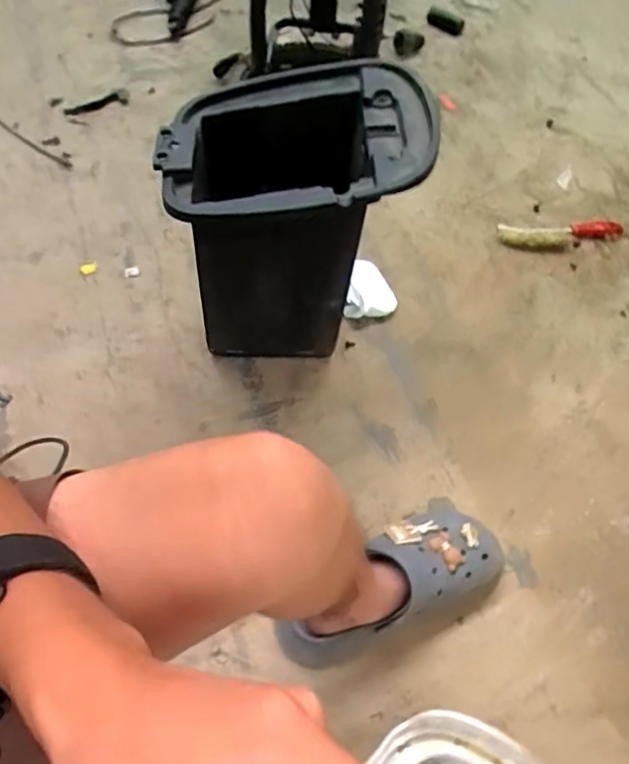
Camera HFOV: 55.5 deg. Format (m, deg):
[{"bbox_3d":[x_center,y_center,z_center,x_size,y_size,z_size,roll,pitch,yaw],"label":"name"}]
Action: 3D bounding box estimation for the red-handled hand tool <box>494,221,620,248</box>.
[{"bbox_3d":[0.446,-0.265,1.073,0.241,0.017,0.054,-5,57,-6],"label":"red-handled hand tool"}]

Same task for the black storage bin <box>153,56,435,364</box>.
[{"bbox_3d":[-0.029,-0.191,0.781,0.287,0.353,0.229,1,56,-2],"label":"black storage bin"}]

